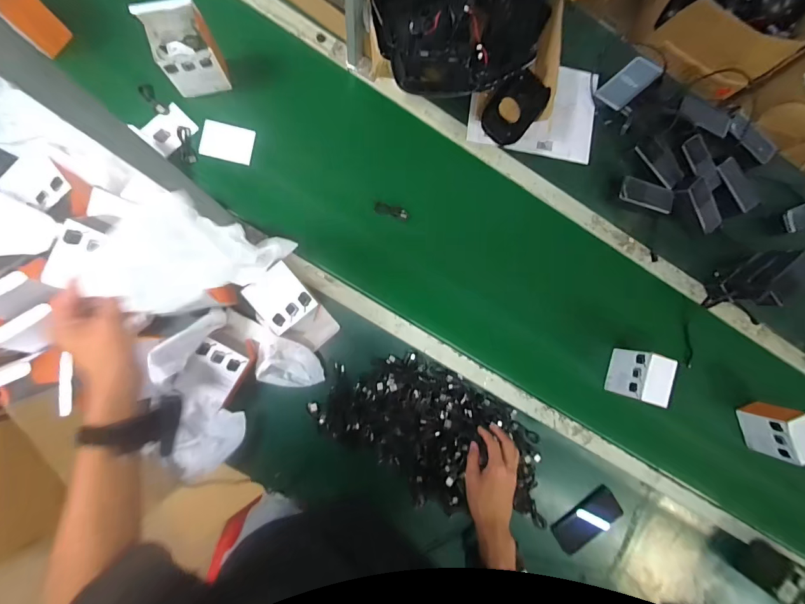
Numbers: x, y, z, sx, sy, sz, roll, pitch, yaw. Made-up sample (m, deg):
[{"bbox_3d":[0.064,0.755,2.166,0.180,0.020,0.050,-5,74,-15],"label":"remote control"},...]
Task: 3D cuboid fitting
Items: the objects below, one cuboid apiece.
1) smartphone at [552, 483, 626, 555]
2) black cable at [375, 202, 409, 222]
[{"bbox_3d":[0.419,0.495,0.836,0.166,0.015,0.084,-31,90,-7],"label":"smartphone"},{"bbox_3d":[-0.023,-0.198,0.807,0.075,0.016,0.024,16,85,-5],"label":"black cable"}]

